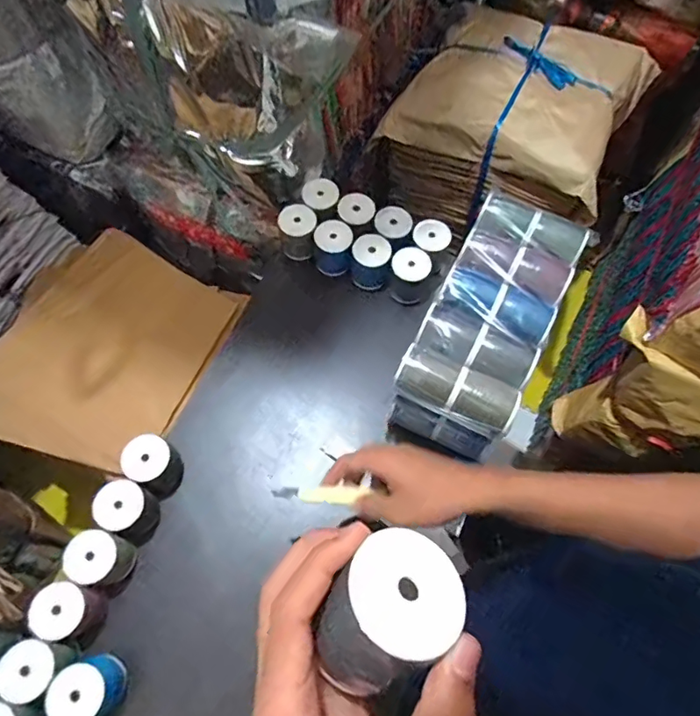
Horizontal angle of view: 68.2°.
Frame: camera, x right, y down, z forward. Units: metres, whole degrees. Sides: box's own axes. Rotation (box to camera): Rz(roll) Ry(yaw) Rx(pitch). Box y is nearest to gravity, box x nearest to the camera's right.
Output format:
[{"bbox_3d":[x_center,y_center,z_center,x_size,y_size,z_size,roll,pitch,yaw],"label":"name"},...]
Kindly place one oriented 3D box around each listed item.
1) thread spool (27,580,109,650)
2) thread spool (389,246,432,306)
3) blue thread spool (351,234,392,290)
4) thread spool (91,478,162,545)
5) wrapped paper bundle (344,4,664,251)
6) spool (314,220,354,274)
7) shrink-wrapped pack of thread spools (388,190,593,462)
[{"bbox_3d":[-0.311,0.287,0.586,0.057,0.091,0.058,0,67,0],"label":"thread spool"},{"bbox_3d":[0.087,-0.121,0.751,0.055,0.051,0.061,22,68,9],"label":"thread spool"},{"bbox_3d":[0.031,-0.140,0.760,0.054,0.053,0.057,0,67,0],"label":"blue thread spool"},{"bbox_3d":[-0.265,0.185,0.630,0.057,0.084,0.057,0,67,0],"label":"thread spool"},{"bbox_3d":[0.298,-0.457,1.002,0.417,0.234,0.381,25,69,10],"label":"wrapped paper bundle"},{"bbox_3d":[-0.024,-0.163,0.769,0.054,0.050,0.065,2,67,1],"label":"spool"},{"bbox_3d":[0.167,-0.032,0.655,0.129,0.162,0.292,26,69,11],"label":"shrink-wrapped pack of thread spools"}]

